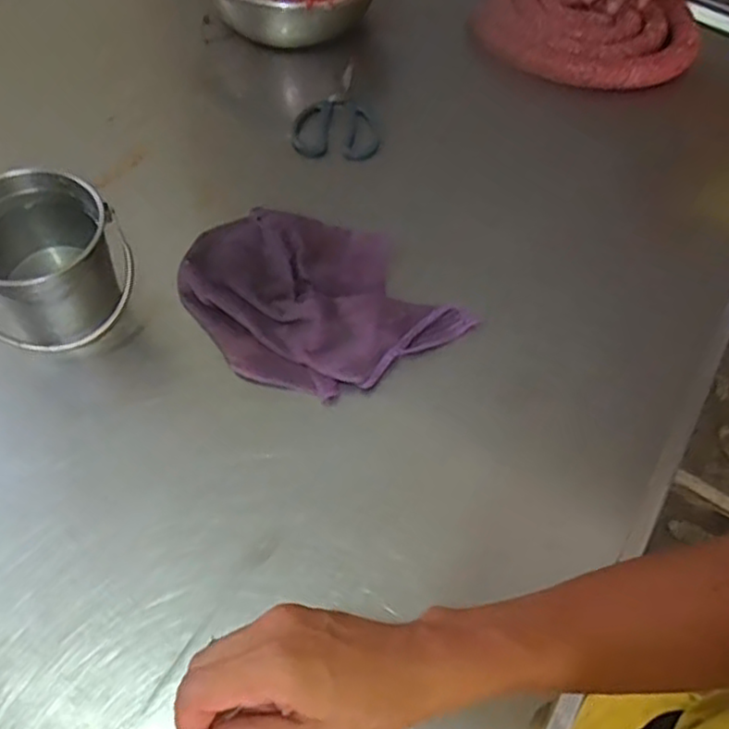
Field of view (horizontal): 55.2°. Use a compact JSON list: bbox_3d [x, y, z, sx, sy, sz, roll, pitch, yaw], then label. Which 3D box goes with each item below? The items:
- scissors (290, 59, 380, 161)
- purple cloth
[{"bbox_3d":[-0.030,-0.339,0.910,0.110,0.017,0.186,6,58,1],"label":"scissors"},{"bbox_3d":[-0.054,-0.085,0.742,0.235,0.046,0.241,-29,64,-19],"label":"purple cloth"}]

